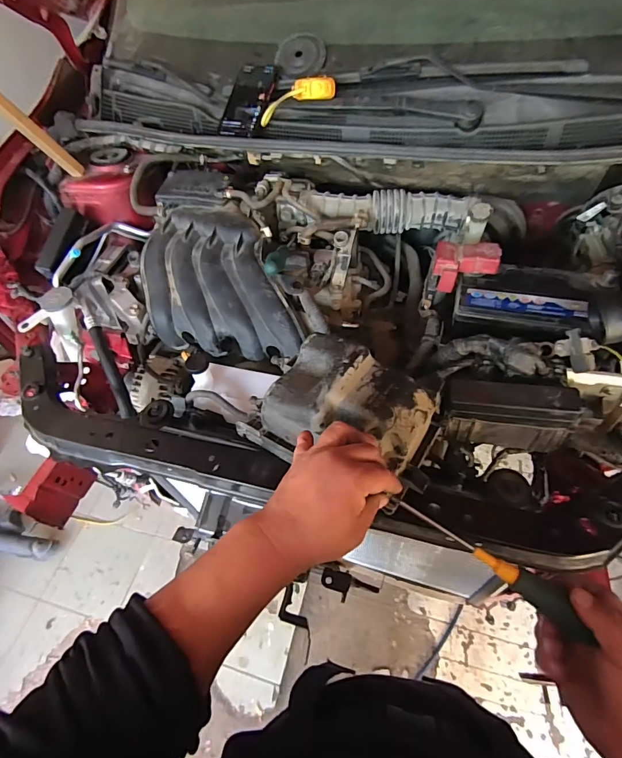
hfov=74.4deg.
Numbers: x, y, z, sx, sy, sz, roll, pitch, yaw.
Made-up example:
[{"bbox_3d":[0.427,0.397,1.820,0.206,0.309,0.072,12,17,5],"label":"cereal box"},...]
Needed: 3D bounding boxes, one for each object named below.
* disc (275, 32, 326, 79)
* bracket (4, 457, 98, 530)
[{"bbox_3d":[-0.019,-0.621,0.786,0.094,0.010,0.089,2,91,9],"label":"disc"},{"bbox_3d":[-0.532,0.232,0.860,0.065,0.113,0.132,17,57,17],"label":"bracket"}]

